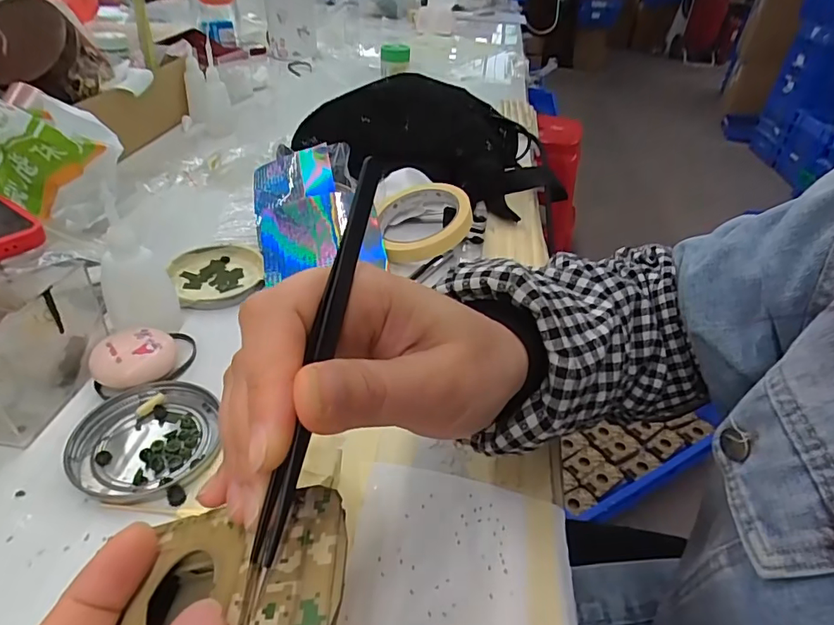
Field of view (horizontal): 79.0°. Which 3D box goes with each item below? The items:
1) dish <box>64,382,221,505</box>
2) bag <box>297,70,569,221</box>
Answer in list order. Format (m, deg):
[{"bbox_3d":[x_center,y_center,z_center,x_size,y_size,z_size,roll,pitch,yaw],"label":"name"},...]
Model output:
[{"bbox_3d":[-0.154,0.071,0.287,0.075,0.008,0.076,2,37,-2],"label":"dish"},{"bbox_3d":[0.012,-0.203,0.584,0.317,0.096,0.124,22,41,23],"label":"bag"}]

